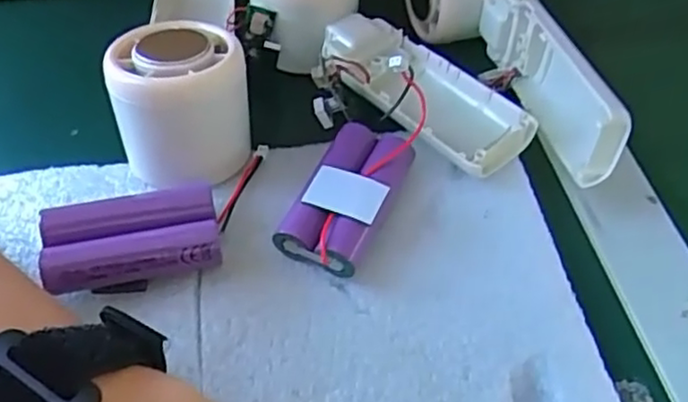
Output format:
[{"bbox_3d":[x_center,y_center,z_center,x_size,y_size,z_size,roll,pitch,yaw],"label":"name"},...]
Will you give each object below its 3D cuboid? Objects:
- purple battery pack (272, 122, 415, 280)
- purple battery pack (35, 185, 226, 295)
[{"bbox_3d":[0.002,-0.003,0.285,0.035,0.022,0.067,22,54,13],"label":"purple battery pack"},{"bbox_3d":[-0.082,0.018,0.266,0.064,0.018,0.036,-9,53,-10],"label":"purple battery pack"}]

